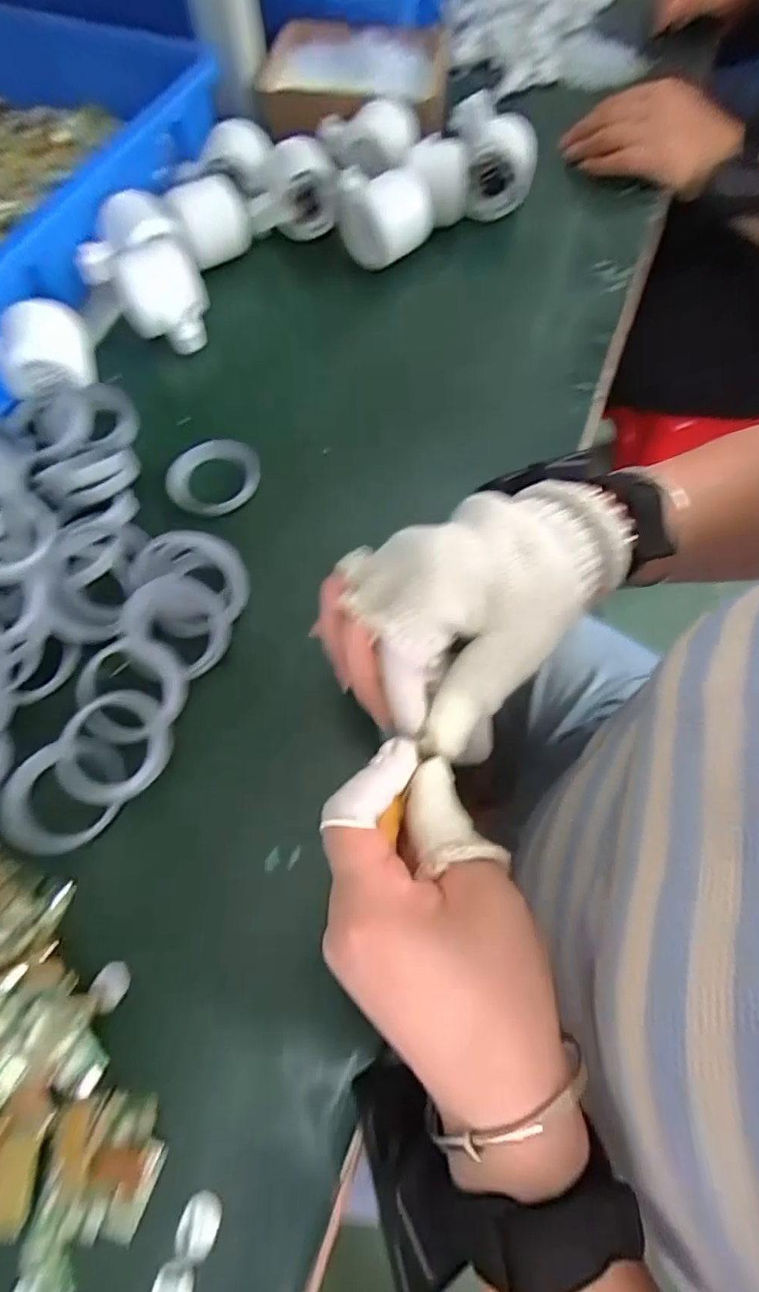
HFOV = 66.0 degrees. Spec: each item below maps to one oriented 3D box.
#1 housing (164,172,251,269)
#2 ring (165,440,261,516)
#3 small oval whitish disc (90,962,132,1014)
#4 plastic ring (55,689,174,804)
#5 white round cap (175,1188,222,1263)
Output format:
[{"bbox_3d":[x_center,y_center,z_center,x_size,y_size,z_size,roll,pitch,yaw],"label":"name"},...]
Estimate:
[{"bbox_3d":[-0.144,-0.364,0.507,0.060,0.054,0.046,-23,68,-9],"label":"housing"},{"bbox_3d":[-0.120,-0.120,0.422,0.067,0.015,0.058,-9,66,-4],"label":"ring"},{"bbox_3d":[-0.136,0.171,0.294,0.016,0.005,0.021,28,69,12],"label":"small oval whitish disc"},{"bbox_3d":[-0.152,0.058,0.332,0.064,0.015,0.058,-25,68,-10],"label":"plastic ring"},{"bbox_3d":[-0.080,0.258,0.259,0.017,0.009,0.022,24,69,11],"label":"white round cap"}]

